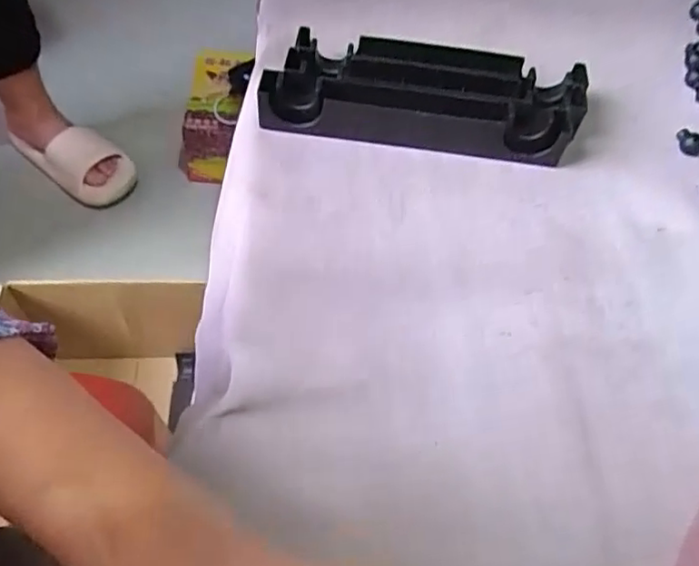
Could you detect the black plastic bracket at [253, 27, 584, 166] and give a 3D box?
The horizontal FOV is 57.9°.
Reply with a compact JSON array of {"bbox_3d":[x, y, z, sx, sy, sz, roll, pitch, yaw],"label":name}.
[{"bbox_3d":[0.050,-0.124,0.418,0.205,0.029,0.071,7,55,0],"label":"black plastic bracket"}]

